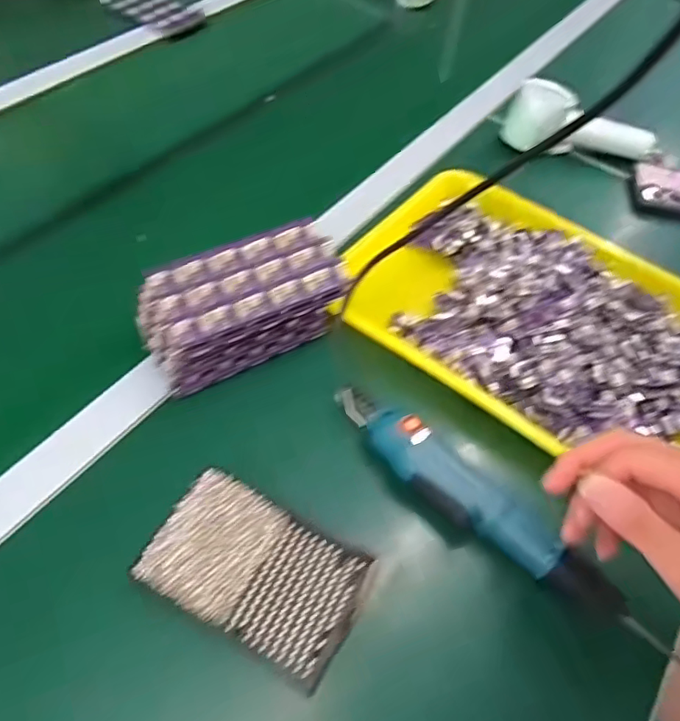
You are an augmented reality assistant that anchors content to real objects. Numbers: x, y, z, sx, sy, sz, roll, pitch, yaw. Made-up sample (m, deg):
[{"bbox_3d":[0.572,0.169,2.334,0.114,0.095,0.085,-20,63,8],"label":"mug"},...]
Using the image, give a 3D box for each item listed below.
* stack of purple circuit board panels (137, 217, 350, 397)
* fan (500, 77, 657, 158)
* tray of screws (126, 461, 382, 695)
[{"bbox_3d":[-0.080,-0.045,0.476,0.162,0.073,0.078,-23,60,-19],"label":"stack of purple circuit board panels"},{"bbox_3d":[0.291,-0.274,0.669,0.185,0.070,0.048,11,55,3],"label":"fan"},{"bbox_3d":[-0.054,0.135,0.370,0.134,0.015,0.083,25,57,13],"label":"tray of screws"}]

